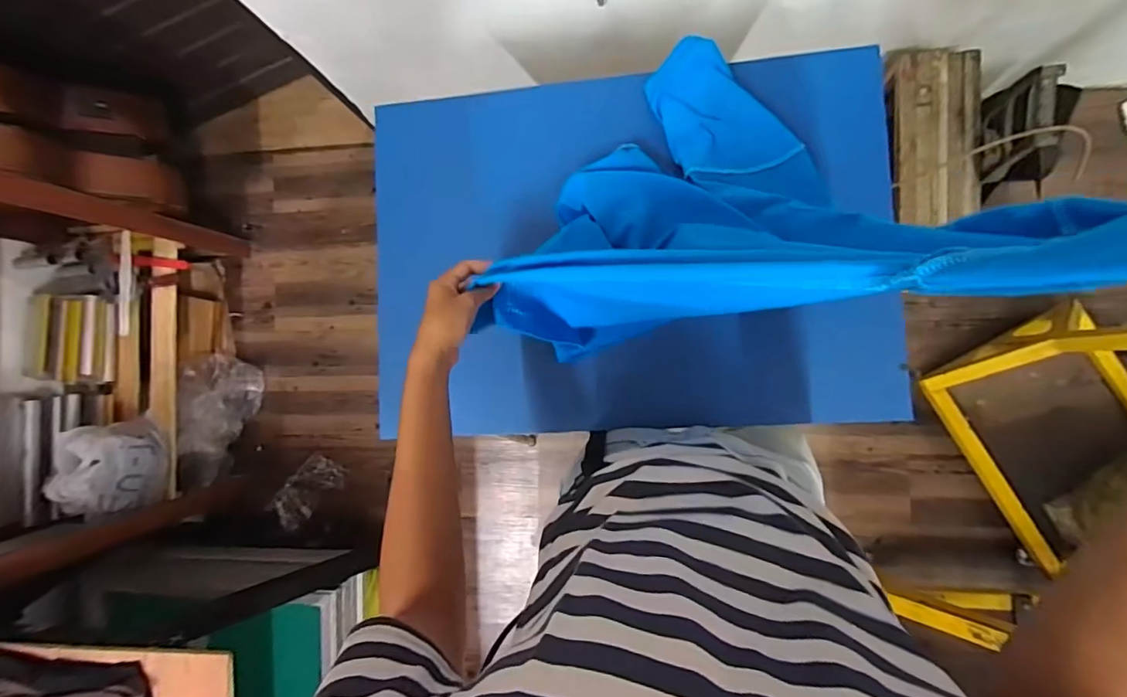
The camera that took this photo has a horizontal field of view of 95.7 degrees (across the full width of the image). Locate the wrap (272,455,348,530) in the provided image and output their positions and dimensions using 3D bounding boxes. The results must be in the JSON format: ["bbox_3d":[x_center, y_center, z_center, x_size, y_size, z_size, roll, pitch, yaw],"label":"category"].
[{"bbox_3d":[-0.773,0.423,1.529,0.237,0.040,0.131,-42,84,4],"label":"wrap"}]

